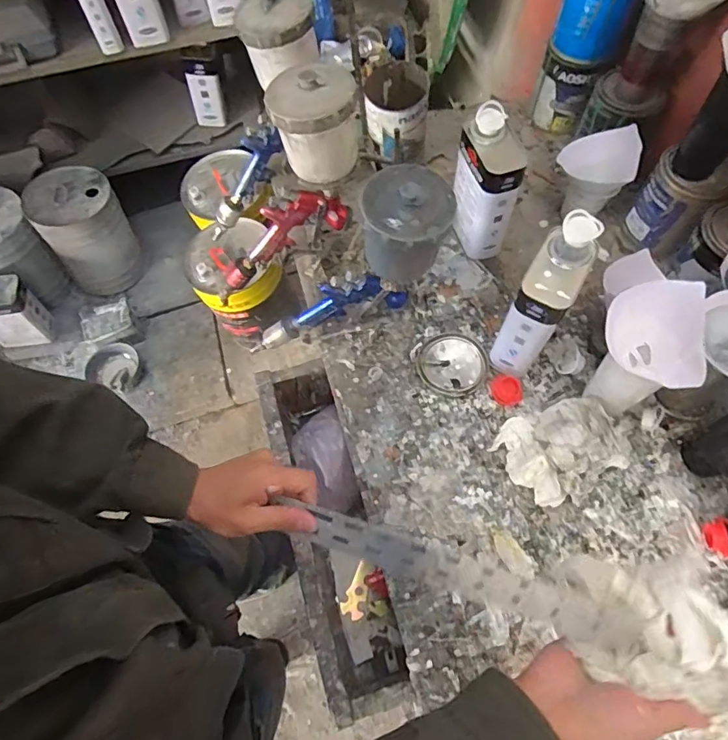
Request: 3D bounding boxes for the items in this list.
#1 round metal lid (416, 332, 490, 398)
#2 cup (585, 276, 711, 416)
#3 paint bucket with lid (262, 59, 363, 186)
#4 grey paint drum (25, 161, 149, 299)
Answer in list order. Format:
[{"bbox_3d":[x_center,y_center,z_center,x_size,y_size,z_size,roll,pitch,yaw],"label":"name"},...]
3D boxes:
[{"bbox_3d":[0.127,-0.008,0.702,0.097,0.007,0.094,-1,65,3],"label":"round metal lid"},{"bbox_3d":[0.331,-0.020,0.604,0.100,0.160,0.107,-1,65,3],"label":"cup"},{"bbox_3d":[-0.058,-0.297,0.596,0.101,0.105,0.093,-14,65,-3],"label":"paint bucket with lid"},{"bbox_3d":[-0.924,-0.464,1.682,0.269,0.354,0.274,-32,67,-11],"label":"grey paint drum"}]

